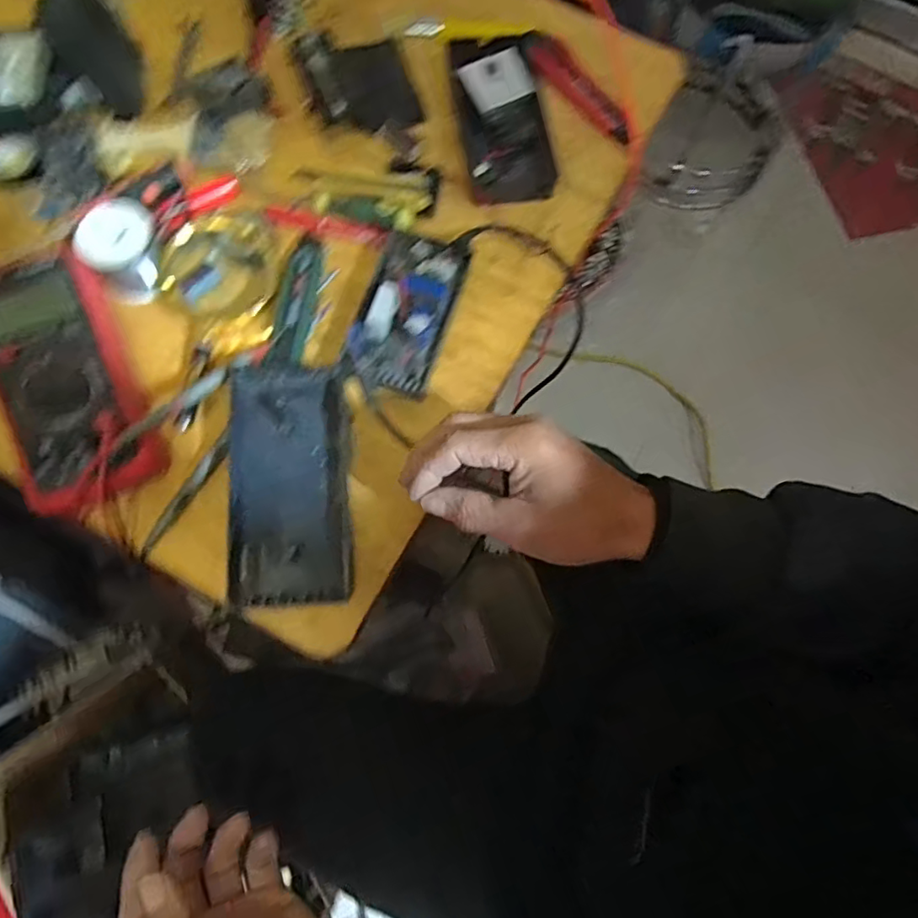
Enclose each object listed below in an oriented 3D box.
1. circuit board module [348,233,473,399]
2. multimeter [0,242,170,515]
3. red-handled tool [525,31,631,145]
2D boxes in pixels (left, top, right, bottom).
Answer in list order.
[{"bbox_3d":[-0.041,-0.116,0.460,0.075,0.045,0.141,17,72,3],"label":"circuit board module"},{"bbox_3d":[-0.283,-0.054,0.425,0.092,0.046,0.189,-24,75,-10],"label":"multimeter"},{"bbox_3d":[0.114,-0.349,0.550,0.029,0.017,0.136,-37,77,-13],"label":"red-handled tool"}]

